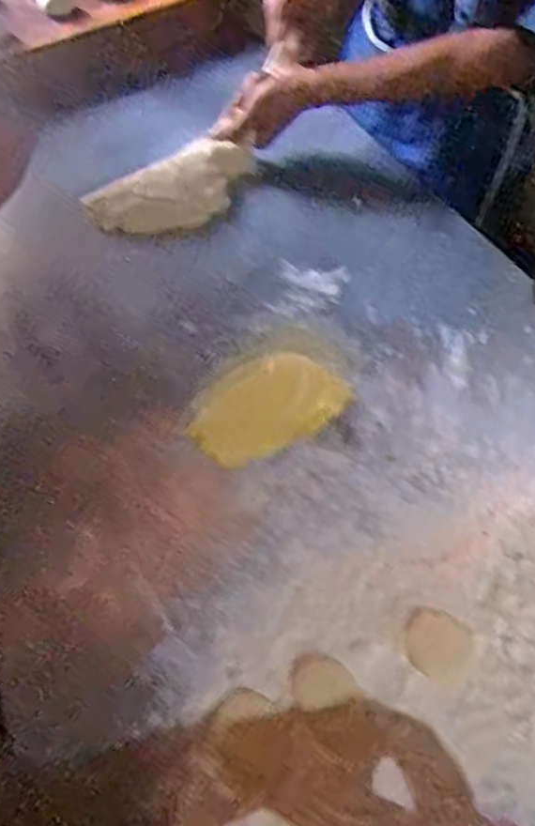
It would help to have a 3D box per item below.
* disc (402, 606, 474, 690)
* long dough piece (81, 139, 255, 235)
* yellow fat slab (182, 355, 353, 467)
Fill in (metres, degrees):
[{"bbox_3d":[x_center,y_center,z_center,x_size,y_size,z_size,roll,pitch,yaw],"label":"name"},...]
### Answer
[{"bbox_3d":[0.129,0.175,0.535,0.052,0.007,0.047,31,59,22],"label":"disc"},{"bbox_3d":[-0.105,-0.265,0.835,0.205,0.046,0.100,-37,60,-24],"label":"long dough piece"},{"bbox_3d":[-0.001,-0.006,0.666,0.144,0.010,0.094,-33,59,-22],"label":"yellow fat slab"}]

